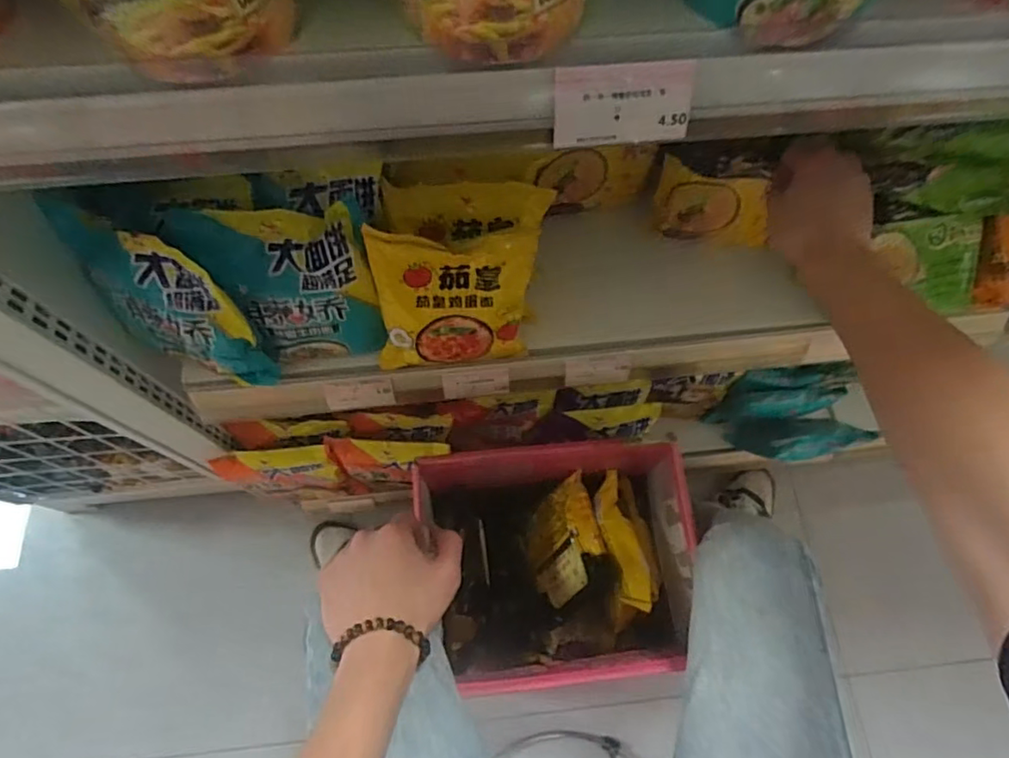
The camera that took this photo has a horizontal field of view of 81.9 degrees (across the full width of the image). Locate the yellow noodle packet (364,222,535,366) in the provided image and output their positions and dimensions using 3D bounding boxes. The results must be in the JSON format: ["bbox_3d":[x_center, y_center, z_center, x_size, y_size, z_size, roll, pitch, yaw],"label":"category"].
[{"bbox_3d":[-0.046,-0.071,0.527,0.137,0.144,0.046,-1,40,-7],"label":"yellow noodle packet"}]

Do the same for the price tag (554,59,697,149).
[{"bbox_3d":[0.060,-0.137,0.291,0.069,0.037,0.004,-5,37,-2],"label":"price tag"}]

